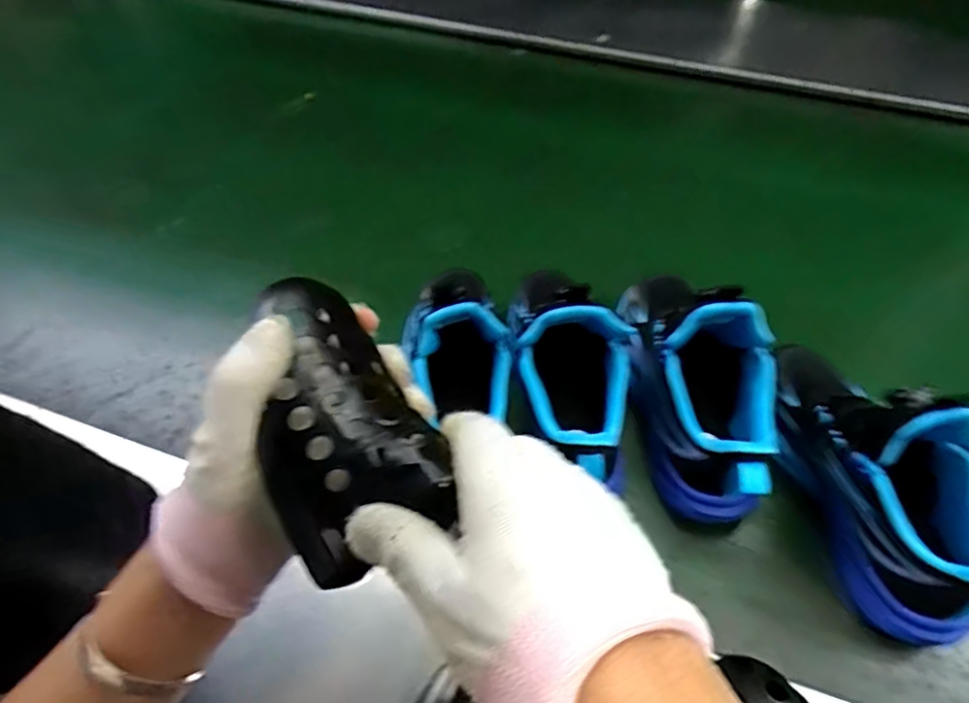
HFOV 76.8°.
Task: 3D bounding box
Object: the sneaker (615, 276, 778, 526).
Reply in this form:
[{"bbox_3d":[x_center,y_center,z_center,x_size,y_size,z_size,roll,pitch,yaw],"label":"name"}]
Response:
[{"bbox_3d":[0.173,0.011,0.495,0.087,0.137,0.230,1,55,2],"label":"sneaker"}]

